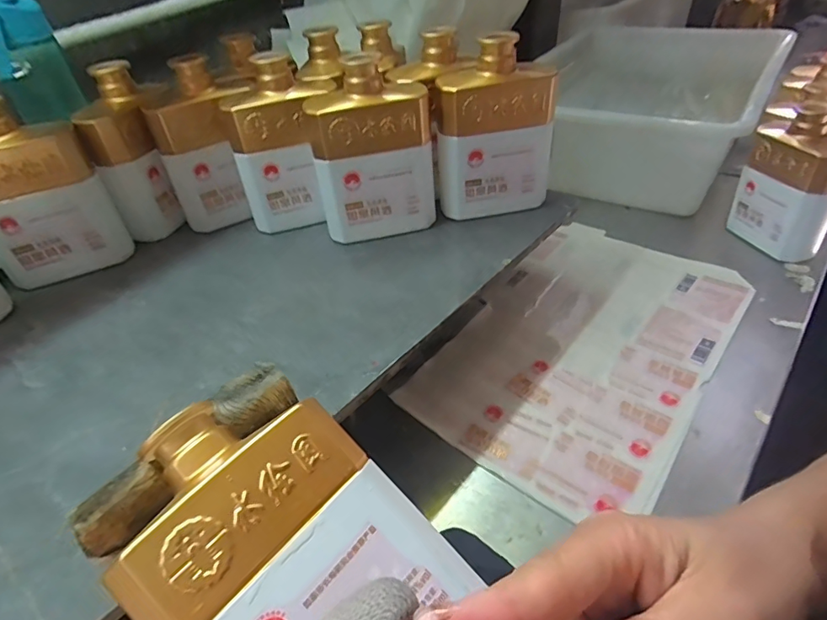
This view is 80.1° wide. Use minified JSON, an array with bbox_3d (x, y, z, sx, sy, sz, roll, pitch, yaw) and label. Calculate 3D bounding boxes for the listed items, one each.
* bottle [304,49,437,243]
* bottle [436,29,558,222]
[{"bbox_3d":[-0.040,-0.153,0.487,0.114,0.163,0.055,-15,42,-10],"label":"bottle"},{"bbox_3d":[0.083,-0.178,0.501,0.117,0.167,0.053,-4,41,2],"label":"bottle"}]

